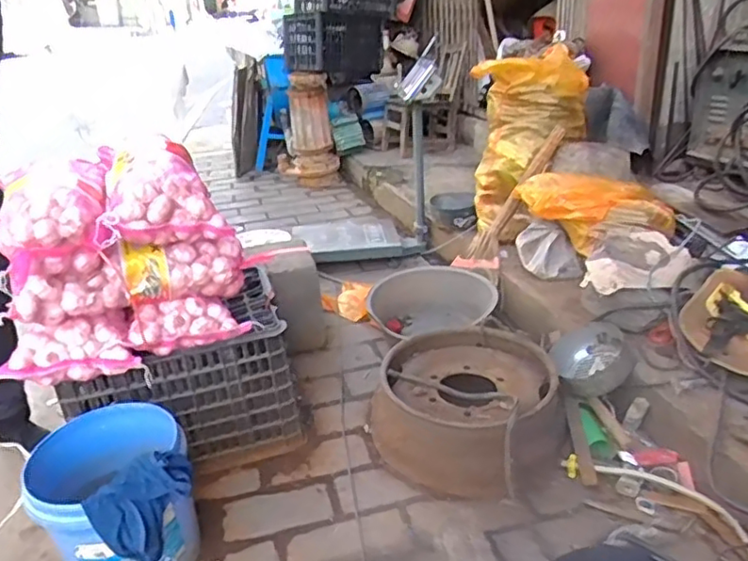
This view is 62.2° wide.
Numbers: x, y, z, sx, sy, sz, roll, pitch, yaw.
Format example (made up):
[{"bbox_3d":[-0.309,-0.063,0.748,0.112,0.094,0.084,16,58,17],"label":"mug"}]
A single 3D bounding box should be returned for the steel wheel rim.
[{"bbox_3d":[0.216,0.278,1.399,0.409,0.150,0.415,8,27,25],"label":"steel wheel rim"}]

